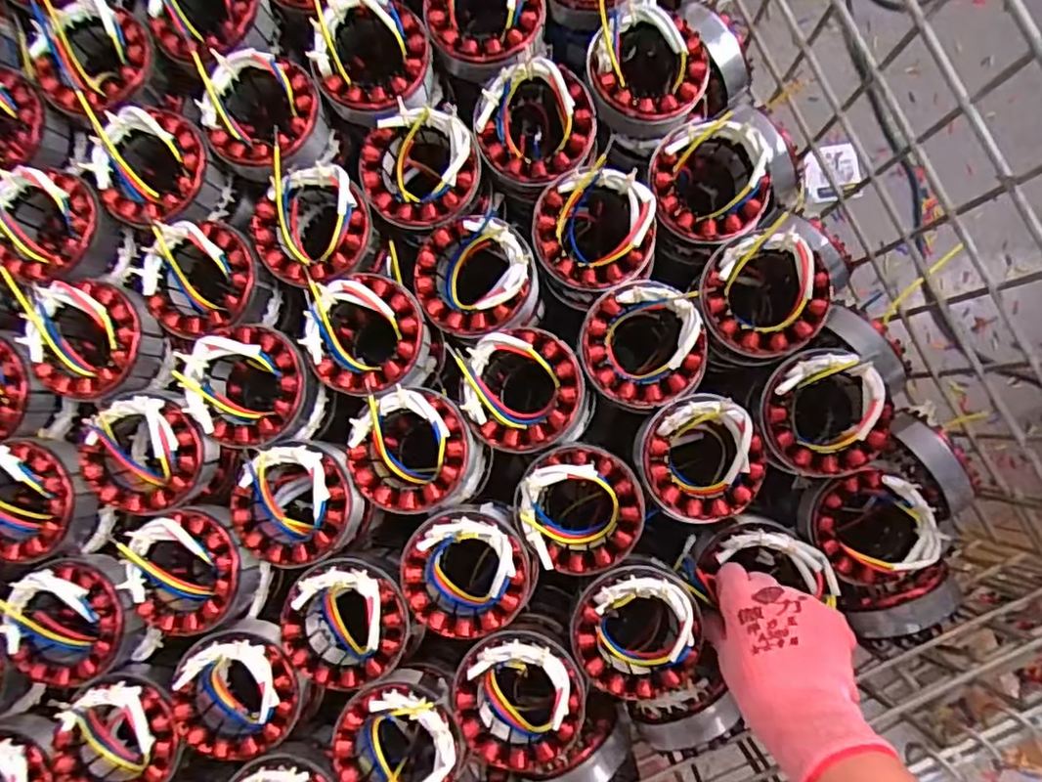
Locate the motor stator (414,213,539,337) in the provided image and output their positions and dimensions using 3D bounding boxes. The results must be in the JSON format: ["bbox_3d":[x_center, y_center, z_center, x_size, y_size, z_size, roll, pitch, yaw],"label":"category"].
[{"bbox_3d":[-0.032,-0.081,0.461,0.087,0.044,0.082,1,86,2],"label":"motor stator"}]

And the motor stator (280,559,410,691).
[{"bbox_3d":[-0.121,0.160,0.440,0.086,0.048,0.085,0,86,2],"label":"motor stator"}]

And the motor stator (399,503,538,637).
[{"bbox_3d":[-0.036,0.125,0.440,0.087,0.057,0.087,0,86,2],"label":"motor stator"}]

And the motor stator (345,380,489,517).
[{"bbox_3d":[-0.074,0.042,0.457,0.092,0.054,0.085,-9,86,1],"label":"motor stator"}]

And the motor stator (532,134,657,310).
[{"bbox_3d":[0.053,-0.114,0.479,0.087,0.086,0.086,-23,86,0],"label":"motor stator"}]

